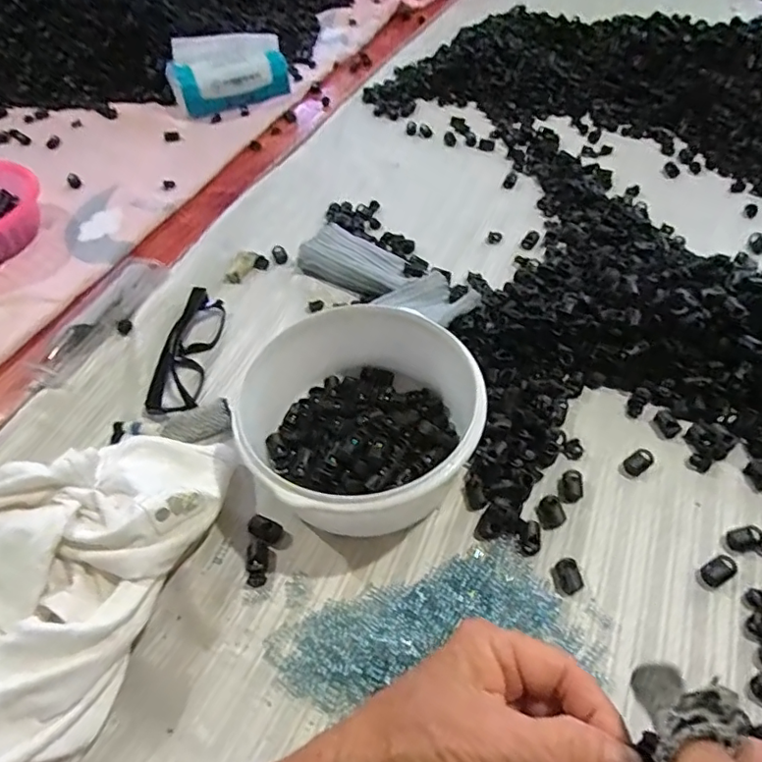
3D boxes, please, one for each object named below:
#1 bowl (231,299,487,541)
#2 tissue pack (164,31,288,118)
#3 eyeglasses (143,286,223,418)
[{"bbox_3d":[-0.009,0.032,0.381,0.146,0.075,0.149,-3,50,3],"label":"bowl"},{"bbox_3d":[-0.224,-0.453,0.798,0.167,0.074,0.085,-17,50,-9],"label":"tissue pack"},{"bbox_3d":[-0.165,-0.029,0.468,0.032,0.020,0.131,-2,50,4],"label":"eyeglasses"}]

